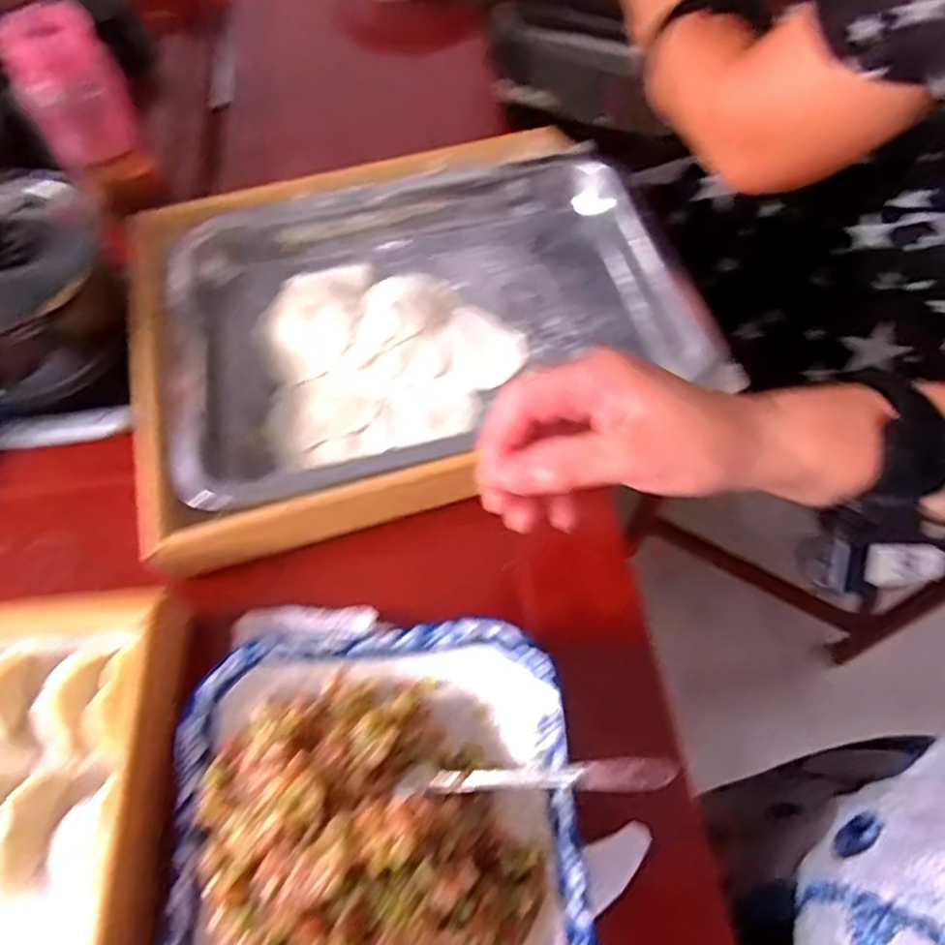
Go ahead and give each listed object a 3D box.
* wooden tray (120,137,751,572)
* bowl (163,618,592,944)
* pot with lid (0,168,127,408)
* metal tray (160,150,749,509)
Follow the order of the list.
[{"bbox_3d":[-0.044,-0.115,0.480,0.374,0.045,0.299,-16,61,-10],"label":"wooden tray"},{"bbox_3d":[-0.045,0.159,0.302,0.179,0.053,0.177,0,60,-1],"label":"bowl"},{"bbox_3d":[-0.325,-0.137,0.477,0.131,0.111,0.137,-20,62,-12],"label":"pot with lid"},{"bbox_3d":[-0.034,-0.112,0.482,0.361,0.046,0.262,-17,62,-11],"label":"metal tray"}]

